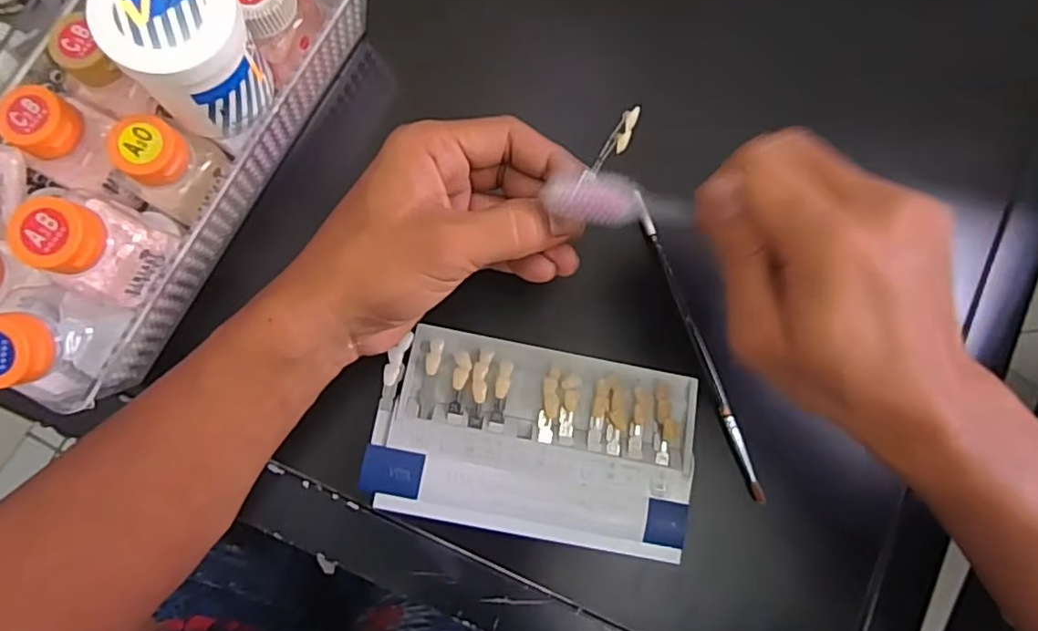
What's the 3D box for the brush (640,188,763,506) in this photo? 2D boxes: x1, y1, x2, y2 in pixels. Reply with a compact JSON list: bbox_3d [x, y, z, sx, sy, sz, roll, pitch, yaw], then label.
[{"bbox_3d":[0.103,0.016,0.365,0.007,0.008,0.187,-19,84,-7],"label":"brush"}]

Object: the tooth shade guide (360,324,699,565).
[{"bbox_3d":[0.010,0.068,0.348,0.172,0.017,0.100,12,81,-3],"label":"tooth shade guide"}]

